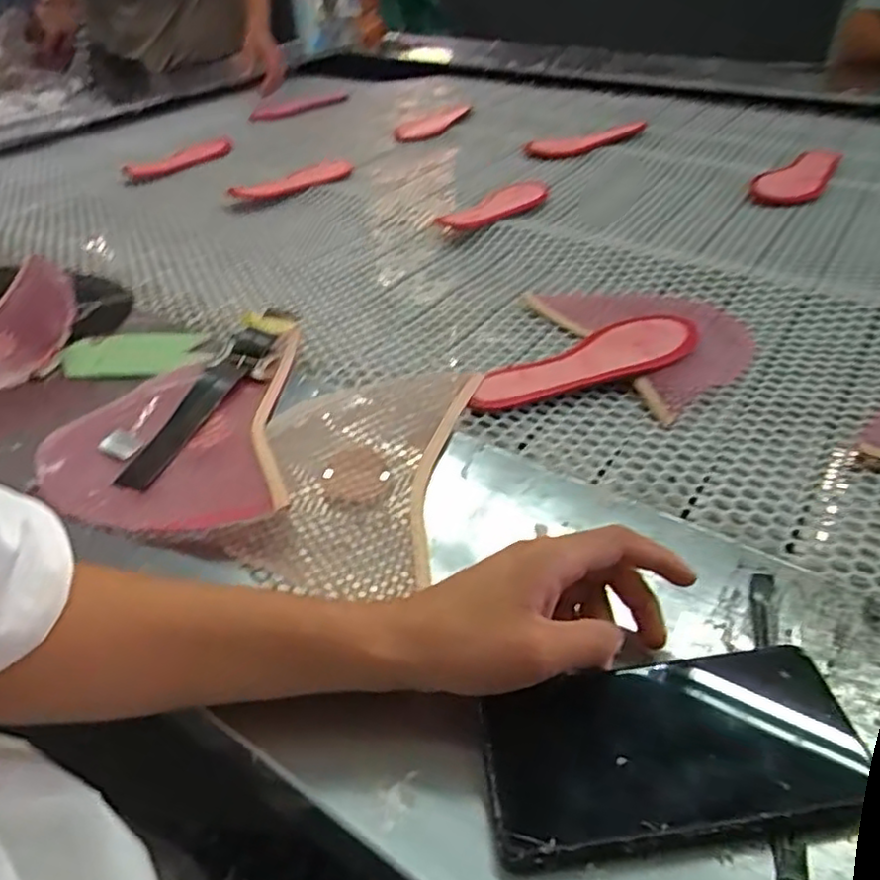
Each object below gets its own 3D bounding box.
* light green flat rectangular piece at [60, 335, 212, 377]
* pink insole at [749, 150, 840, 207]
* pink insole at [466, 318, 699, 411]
[{"bbox_3d":[-0.281,-0.078,0.613,0.121,0.007,0.057,0,44,3],"label":"light green flat rectangular piece"},{"bbox_3d":[0.514,-0.374,0.948,0.073,0.020,0.222,29,48,33],"label":"pink insole"},{"bbox_3d":[0.127,-0.065,0.592,0.224,0.020,0.078,-21,43,-22],"label":"pink insole"}]

